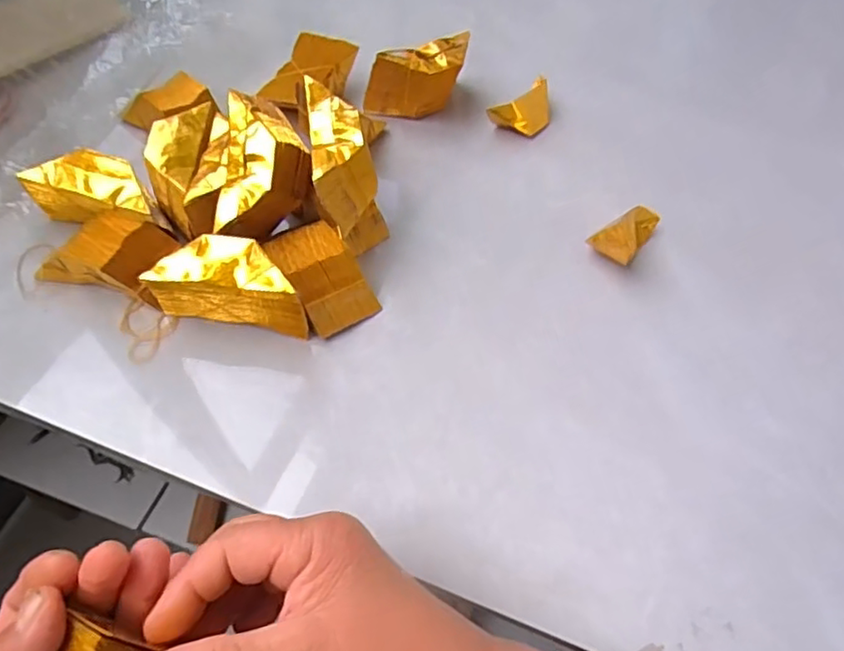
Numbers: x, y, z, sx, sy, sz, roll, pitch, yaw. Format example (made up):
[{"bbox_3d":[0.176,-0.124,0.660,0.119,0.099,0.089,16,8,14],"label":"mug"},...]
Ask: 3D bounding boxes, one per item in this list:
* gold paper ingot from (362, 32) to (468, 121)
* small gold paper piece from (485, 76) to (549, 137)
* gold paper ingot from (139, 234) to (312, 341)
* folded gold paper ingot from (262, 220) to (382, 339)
[{"bbox_3d":[-0.001,-0.192,0.491,0.081,0.053,0.031,-28,63,-21],"label":"gold paper ingot"},{"bbox_3d":[0.082,-0.169,0.498,0.059,0.026,0.028,-33,64,-23],"label":"small gold paper piece"},{"bbox_3d":[-0.111,-0.023,0.370,0.089,0.053,0.034,9,56,2],"label":"gold paper ingot"},{"bbox_3d":[-0.063,-0.030,0.387,0.044,0.035,0.066,-34,65,-24],"label":"folded gold paper ingot"}]

